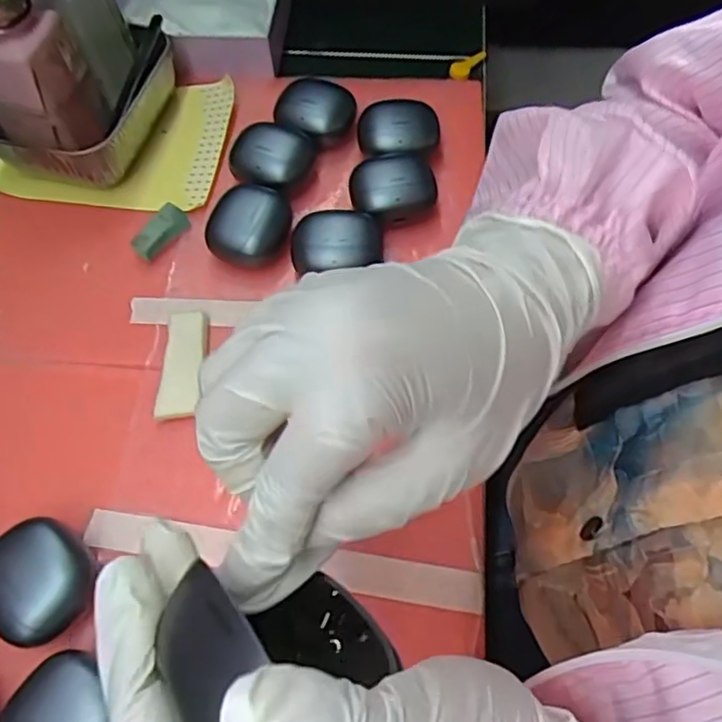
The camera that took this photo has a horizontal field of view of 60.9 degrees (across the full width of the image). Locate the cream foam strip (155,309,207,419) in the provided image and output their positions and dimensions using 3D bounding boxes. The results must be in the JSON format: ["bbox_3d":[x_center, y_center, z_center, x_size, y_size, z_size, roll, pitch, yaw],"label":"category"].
[{"bbox_3d":[-0.106,0.001,0.366,0.025,0.010,0.070,-4,63,0],"label":"cream foam strip"}]

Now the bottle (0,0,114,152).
[{"bbox_3d":[-0.207,-0.174,0.384,0.062,0.135,0.049,10,64,7],"label":"bottle"}]

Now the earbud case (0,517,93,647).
[{"bbox_3d":[-0.157,0.106,0.299,0.047,0.032,0.055,-41,69,-17],"label":"earbud case"}]

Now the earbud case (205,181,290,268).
[{"bbox_3d":[-0.073,-0.088,0.399,0.048,0.025,0.055,5,63,5],"label":"earbud case"}]

